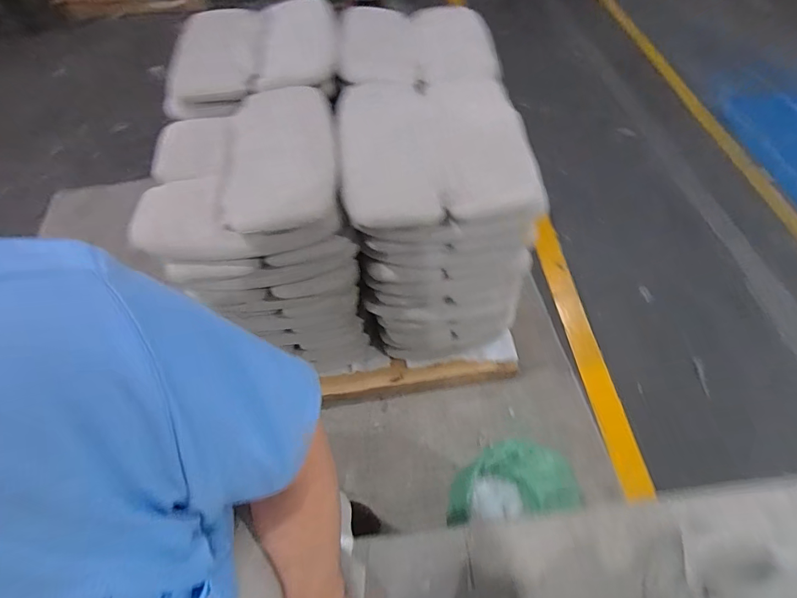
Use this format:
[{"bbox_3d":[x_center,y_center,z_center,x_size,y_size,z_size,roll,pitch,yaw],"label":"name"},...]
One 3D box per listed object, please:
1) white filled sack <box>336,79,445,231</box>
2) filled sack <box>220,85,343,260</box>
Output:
[{"bbox_3d":[-0.029,-0.346,0.899,0.217,0.077,0.431,-6,57,-6],"label":"white filled sack"},{"bbox_3d":[-0.265,-0.304,0.903,0.241,0.107,0.412,-8,57,-7],"label":"filled sack"}]

